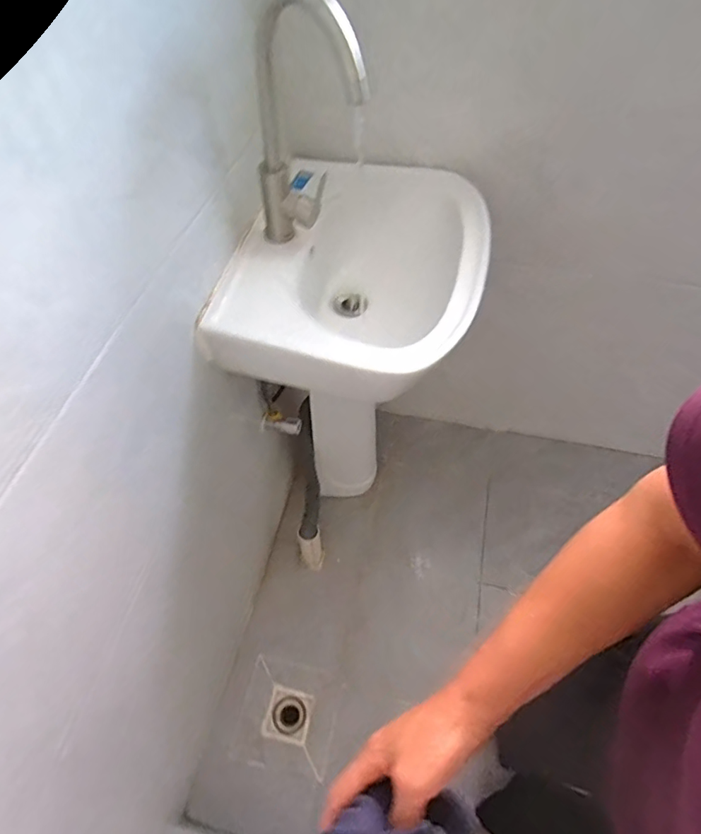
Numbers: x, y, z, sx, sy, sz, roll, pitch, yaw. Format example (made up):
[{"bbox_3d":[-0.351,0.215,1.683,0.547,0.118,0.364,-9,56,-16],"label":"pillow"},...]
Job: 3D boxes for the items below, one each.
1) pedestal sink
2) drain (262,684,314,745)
[{"bbox_3d":[0.043,-0.076,1.129,0.395,0.760,0.546,11,55,11],"label":"pedestal sink"},{"bbox_3d":[-0.138,0.661,1.121,0.095,0.009,0.101,14,48,1],"label":"drain"}]

